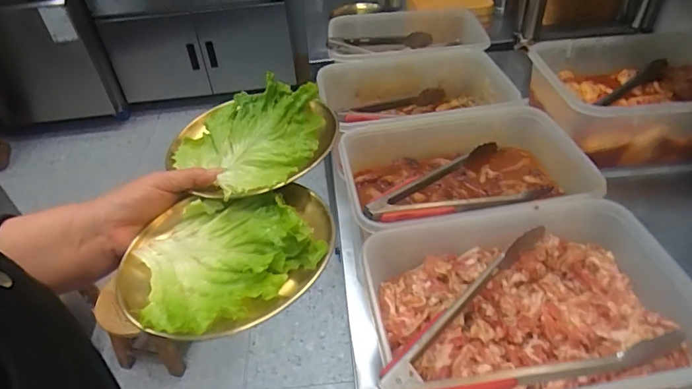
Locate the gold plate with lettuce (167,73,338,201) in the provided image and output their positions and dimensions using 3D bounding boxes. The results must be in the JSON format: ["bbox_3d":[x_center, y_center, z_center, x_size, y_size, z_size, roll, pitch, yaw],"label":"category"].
[{"bbox_3d":[-0.091,-0.063,0.448,0.152,0.058,0.155,-3,41,2],"label":"gold plate with lettuce"}]

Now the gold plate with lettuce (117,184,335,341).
[{"bbox_3d":[-0.091,0.043,0.355,0.157,0.035,0.137,-7,41,-2],"label":"gold plate with lettuce"}]

